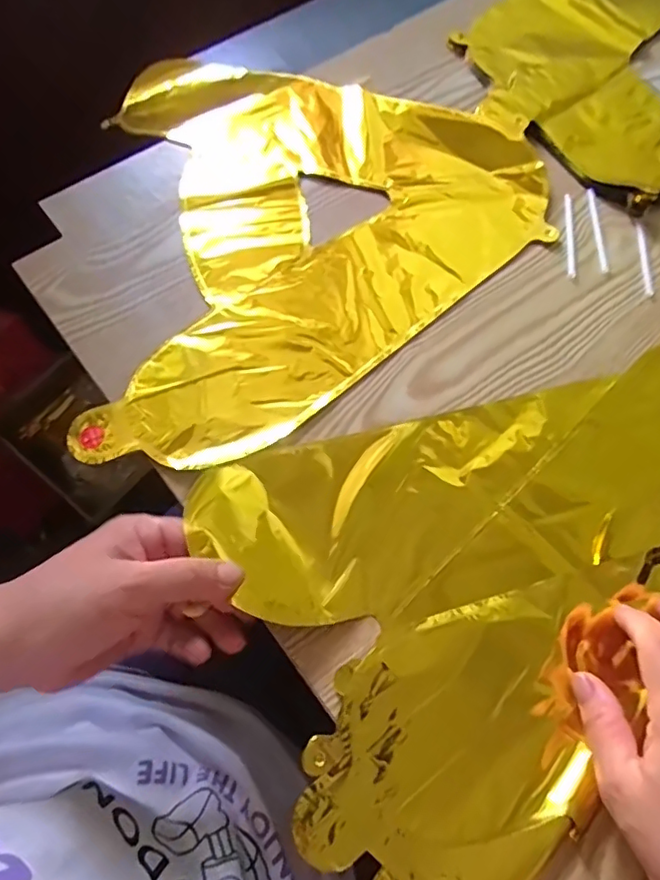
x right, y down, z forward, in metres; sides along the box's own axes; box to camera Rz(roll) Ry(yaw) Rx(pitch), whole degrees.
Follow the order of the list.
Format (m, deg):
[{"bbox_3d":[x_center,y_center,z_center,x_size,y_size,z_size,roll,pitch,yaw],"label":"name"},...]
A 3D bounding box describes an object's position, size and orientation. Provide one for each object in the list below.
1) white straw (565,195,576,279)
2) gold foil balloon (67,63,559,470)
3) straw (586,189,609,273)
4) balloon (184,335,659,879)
[{"bbox_3d":[0.185,-0.158,0.432,0.006,0.004,0.076,6,67,0],"label":"white straw"},{"bbox_3d":[-0.062,-0.184,0.431,0.384,0.009,0.337,-37,73,-16],"label":"gold foil balloon"},{"bbox_3d":[0.208,-0.163,0.436,0.007,0.004,0.078,1,67,-2],"label":"straw"},{"bbox_3d":[0.151,0.067,0.327,0.401,0.029,0.247,-20,69,-10],"label":"balloon"}]

